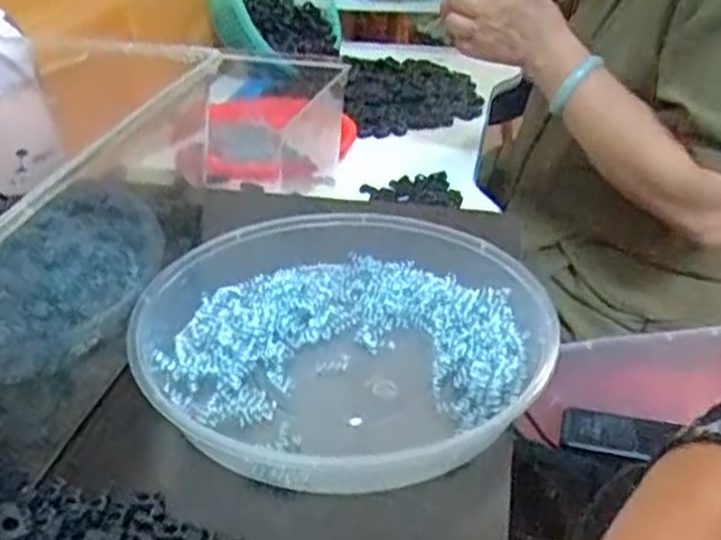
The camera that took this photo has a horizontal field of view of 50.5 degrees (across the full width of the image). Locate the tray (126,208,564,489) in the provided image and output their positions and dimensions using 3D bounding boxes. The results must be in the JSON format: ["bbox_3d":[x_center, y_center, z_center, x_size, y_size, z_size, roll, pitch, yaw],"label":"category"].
[{"bbox_3d":[-0.017,0.035,0.450,0.233,0.042,0.226,1,34,-1],"label":"tray"}]

